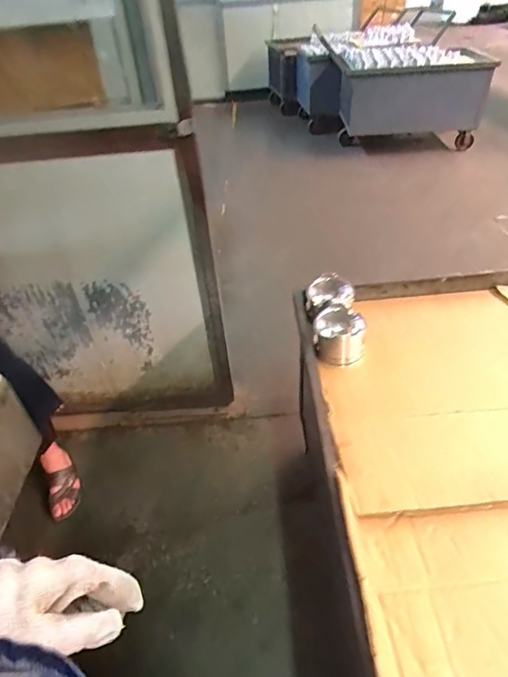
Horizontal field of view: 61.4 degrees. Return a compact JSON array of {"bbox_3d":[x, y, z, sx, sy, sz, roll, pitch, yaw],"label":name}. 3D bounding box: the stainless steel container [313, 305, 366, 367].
[{"bbox_3d":[0.186,-0.005,0.946,0.111,0.076,0.109,3,42,9],"label":"stainless steel container"}]

